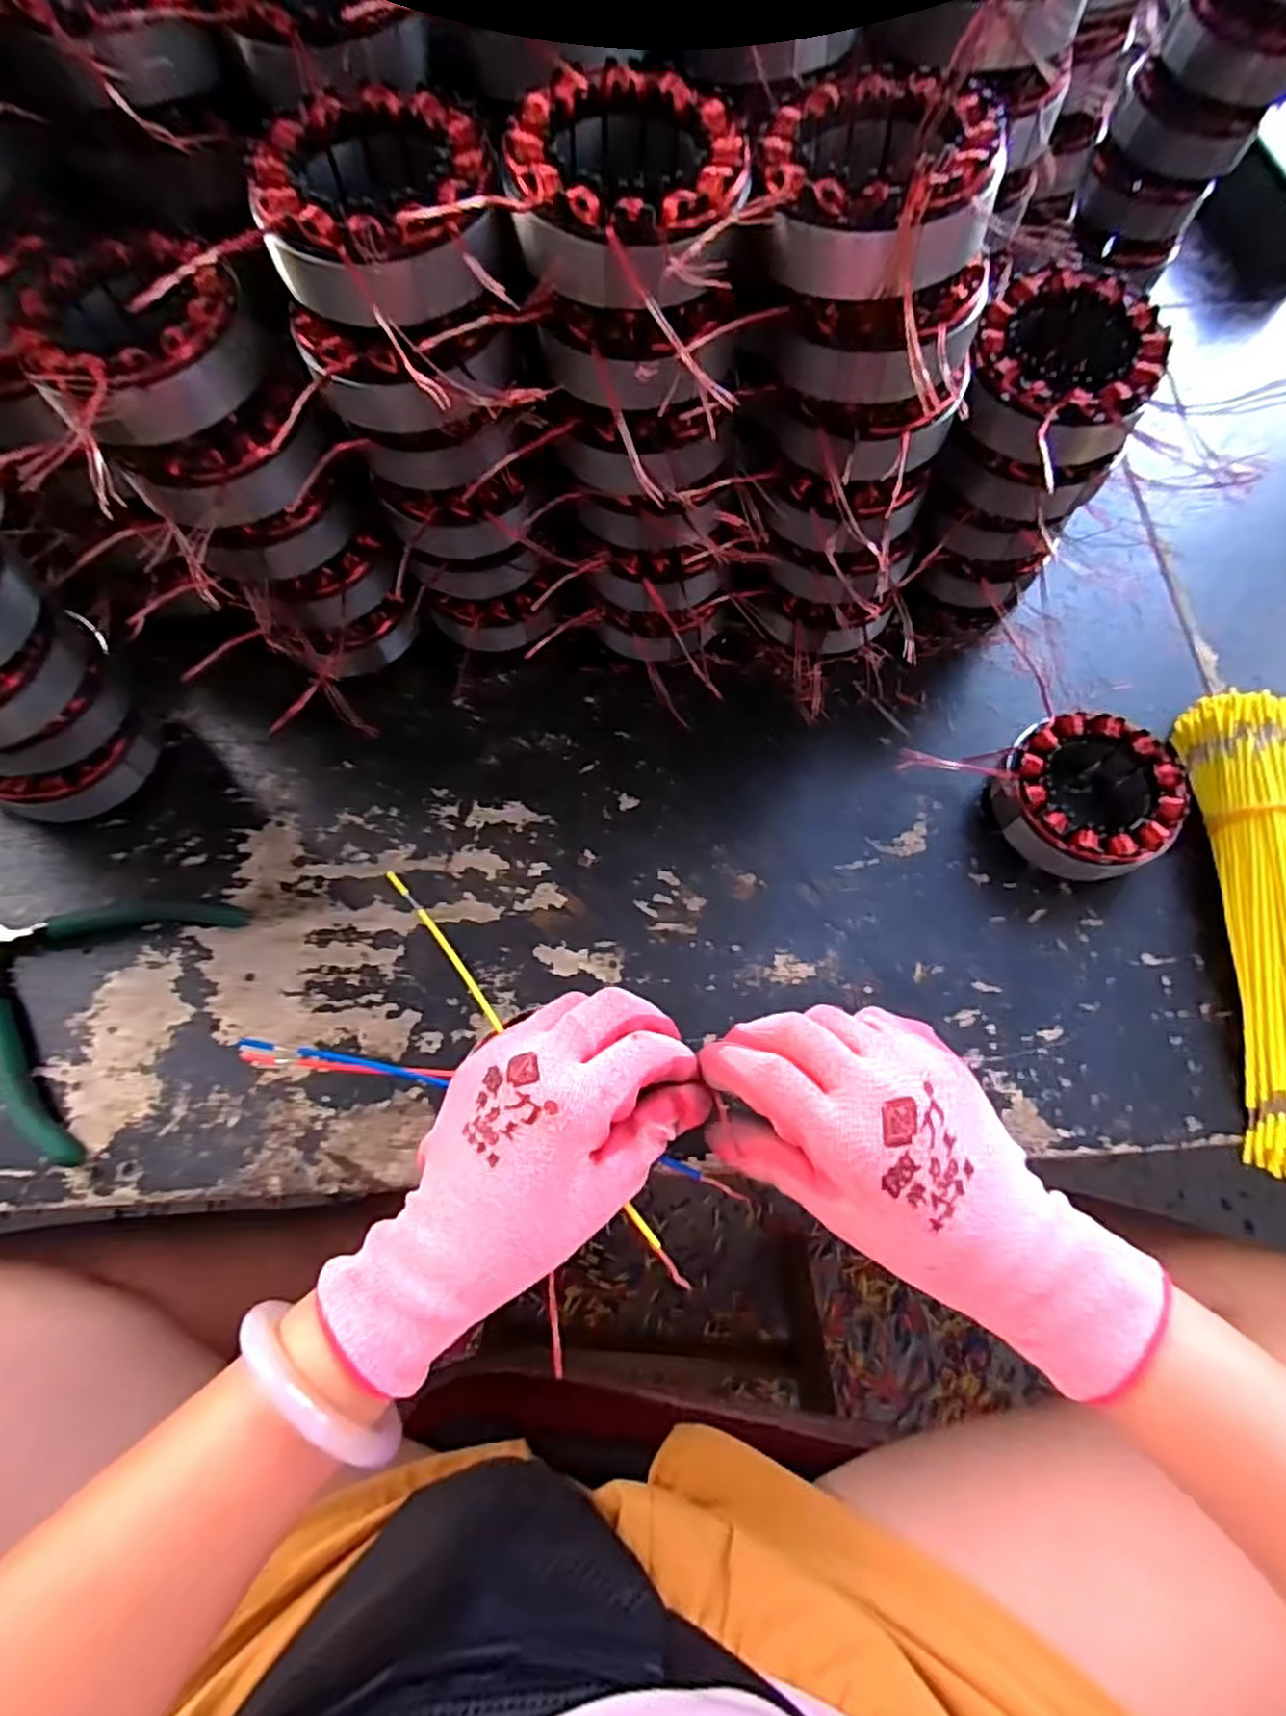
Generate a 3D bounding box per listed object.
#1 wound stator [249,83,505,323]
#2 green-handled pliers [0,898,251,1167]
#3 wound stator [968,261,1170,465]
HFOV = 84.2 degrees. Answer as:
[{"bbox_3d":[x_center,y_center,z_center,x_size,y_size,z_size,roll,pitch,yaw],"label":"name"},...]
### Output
[{"bbox_3d":[-0.095,-0.233,0.265,0.085,0.040,0.083,0,71,-1],"label":"wound stator"},{"bbox_3d":[-0.296,0.060,0.359,0.129,0.018,0.132,23,72,7],"label":"green-handled pliers"},{"bbox_3d":[0.193,-0.224,0.334,0.081,0.035,0.094,32,74,9],"label":"wound stator"}]

